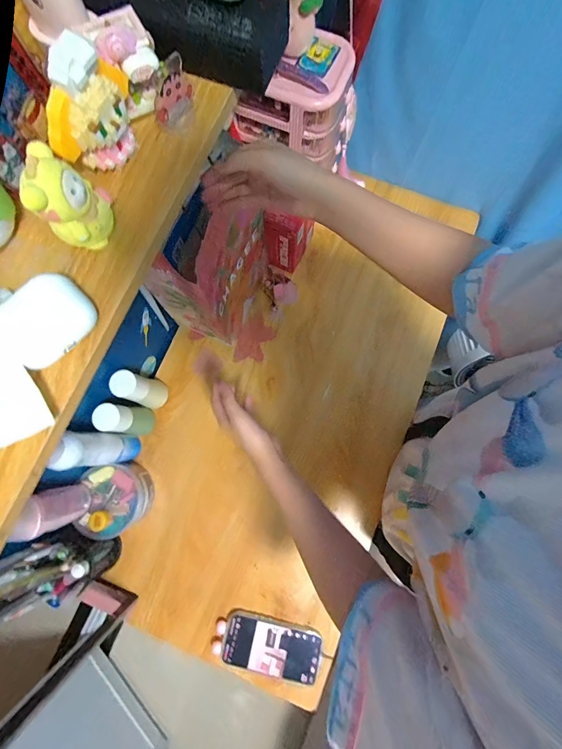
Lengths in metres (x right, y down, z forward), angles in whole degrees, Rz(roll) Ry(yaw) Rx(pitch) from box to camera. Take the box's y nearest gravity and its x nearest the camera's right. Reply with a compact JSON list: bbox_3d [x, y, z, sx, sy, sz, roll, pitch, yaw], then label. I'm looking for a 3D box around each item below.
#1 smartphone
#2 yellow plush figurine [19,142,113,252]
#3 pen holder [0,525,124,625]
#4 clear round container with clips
[{"bbox_3d":[-0.022,0.462,0.561,0.176,0.013,0.079,14,79,0],"label":"smartphone"},{"bbox_3d":[-0.126,-0.104,0.199,0.026,0.051,0.039,-2,79,0],"label":"yellow plush figurine"},{"bbox_3d":[-0.338,0.293,0.498,0.091,0.215,0.097,-31,80,-5],"label":"pen holder"},{"bbox_3d":[-0.290,0.222,0.593,0.108,0.078,0.120,3,79,1],"label":"clear round container with clips"}]

